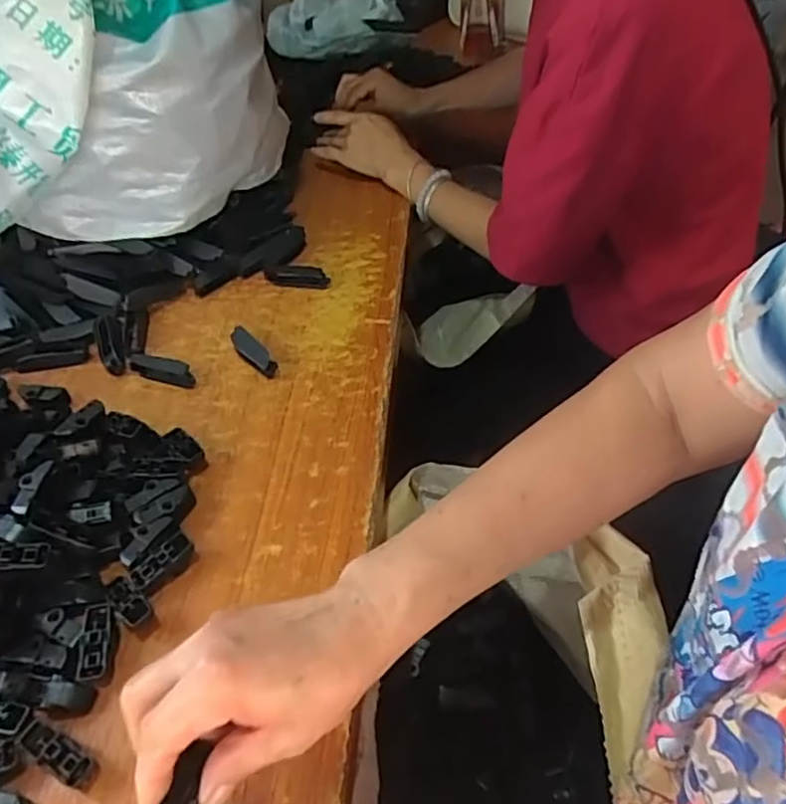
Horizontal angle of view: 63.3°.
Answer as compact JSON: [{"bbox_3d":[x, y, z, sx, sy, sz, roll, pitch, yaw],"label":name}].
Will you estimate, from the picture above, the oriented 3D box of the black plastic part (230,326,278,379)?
[{"bbox_3d":[-0.134,-0.047,0.606,0.020,0.017,0.069,-33,52,-24],"label":"black plastic part"}]

